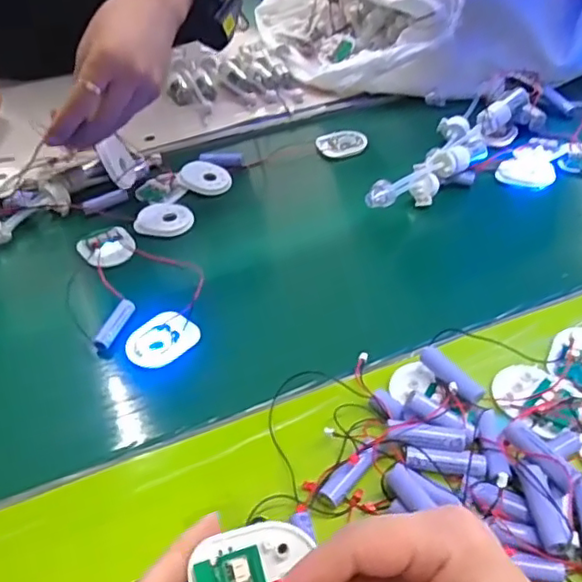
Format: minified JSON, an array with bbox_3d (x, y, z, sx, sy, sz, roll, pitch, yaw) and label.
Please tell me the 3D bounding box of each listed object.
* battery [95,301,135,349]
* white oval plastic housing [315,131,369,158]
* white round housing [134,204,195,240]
[{"bbox_3d":[-0.151,0.029,0.519,0.013,0.014,0.054,8,44,15],"label":"battery"},{"bbox_3d":[0.061,-0.176,0.730,0.059,0.012,0.042,-15,43,-10],"label":"white oval plastic housing"},{"bbox_3d":[-0.133,-0.075,0.642,0.059,0.013,0.059,-3,42,3],"label":"white round housing"}]

